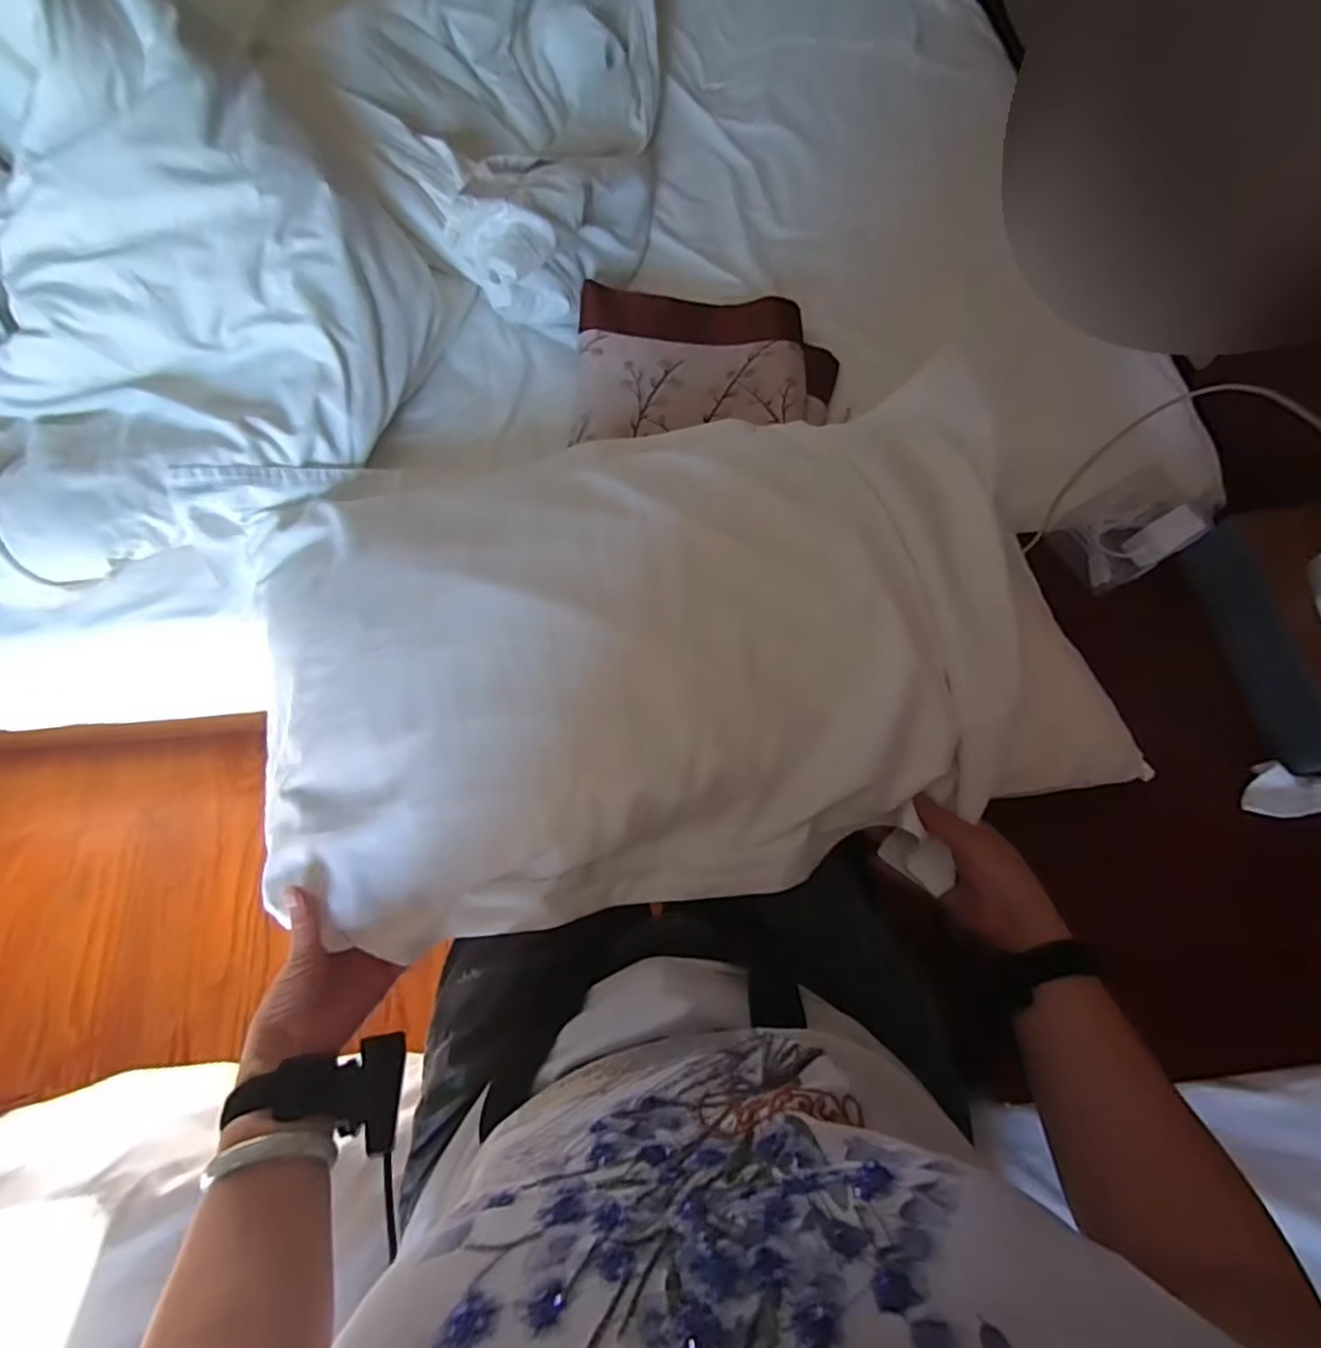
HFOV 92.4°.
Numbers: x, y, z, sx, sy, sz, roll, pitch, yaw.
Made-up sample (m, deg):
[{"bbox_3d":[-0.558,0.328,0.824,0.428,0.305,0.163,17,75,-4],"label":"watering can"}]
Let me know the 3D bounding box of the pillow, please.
[{"bbox_3d":[-0.006,-0.052,0.537,0.657,0.120,0.455,-9,70,-5],"label":"pillow"}]

